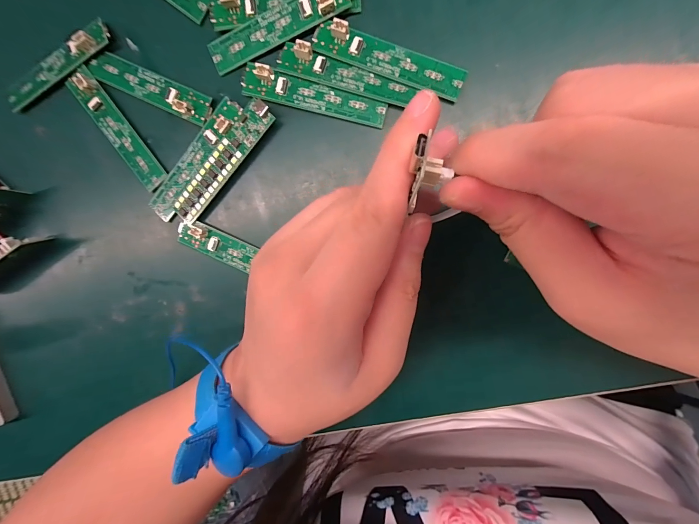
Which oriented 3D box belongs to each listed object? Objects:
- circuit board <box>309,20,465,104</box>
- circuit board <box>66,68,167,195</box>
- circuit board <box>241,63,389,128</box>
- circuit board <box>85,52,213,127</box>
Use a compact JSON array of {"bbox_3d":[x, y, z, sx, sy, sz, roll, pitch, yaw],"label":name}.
[{"bbox_3d":[0.021,-0.108,0.162,0.082,0.007,0.017,20,94,3],"label":"circuit board"},{"bbox_3d":[-0.144,-0.082,0.188,0.018,0.010,0.083,-38,90,10],"label":"circuit board"},{"bbox_3d":[-0.021,-0.093,0.171,0.083,0.009,0.016,17,98,6],"label":"circuit board"},{"bbox_3d":[-0.121,-0.105,0.182,0.082,0.007,0.018,25,98,5],"label":"circuit board"}]

